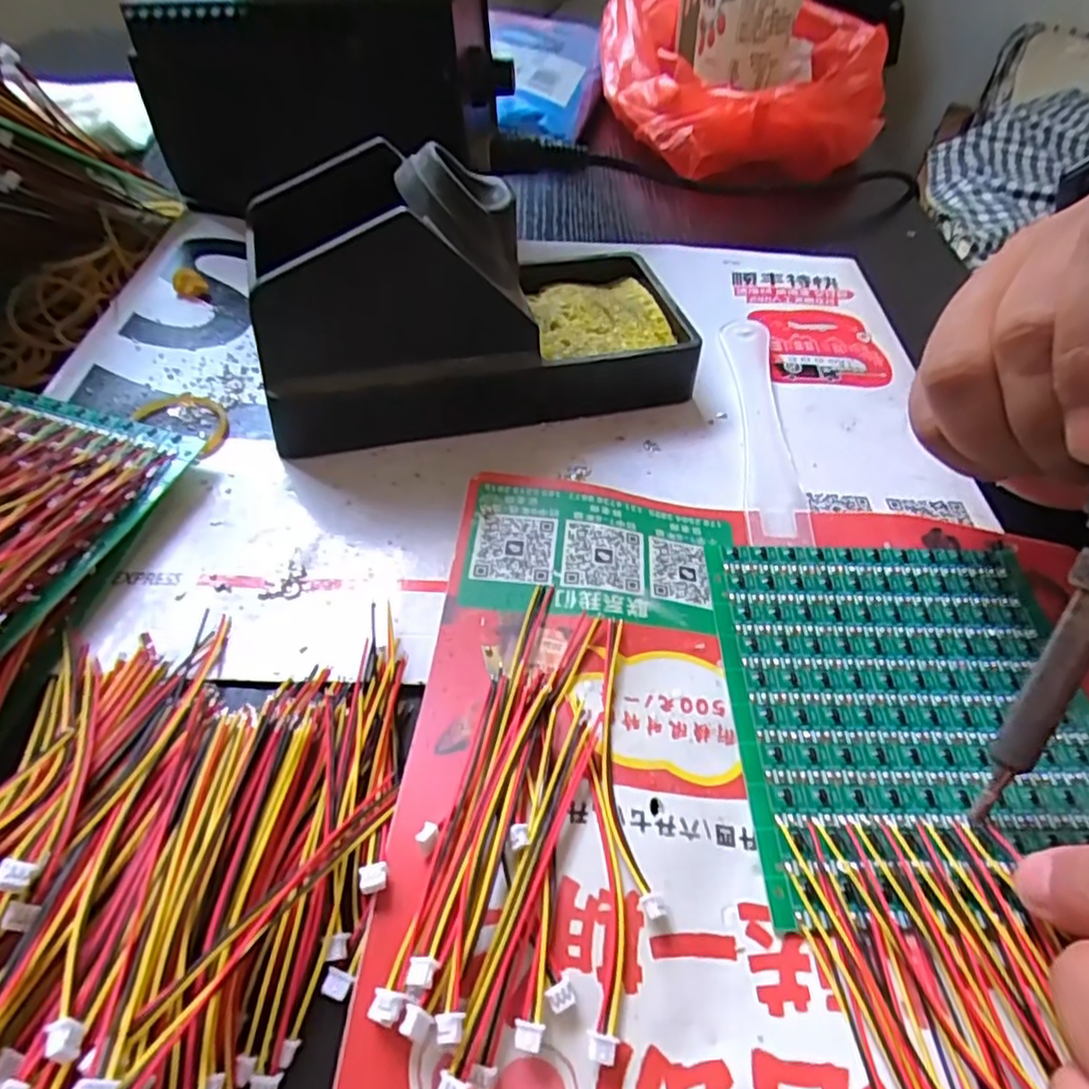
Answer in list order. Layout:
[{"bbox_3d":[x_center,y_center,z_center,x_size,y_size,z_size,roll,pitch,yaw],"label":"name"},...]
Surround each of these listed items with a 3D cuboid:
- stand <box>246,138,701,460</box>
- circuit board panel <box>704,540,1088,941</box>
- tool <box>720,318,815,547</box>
[{"bbox_3d":[-0.022,-0.090,0.230,0.145,0.073,0.067,-11,52,-13],"label":"stand"},{"bbox_3d":[0.094,0.040,0.172,0.091,0.004,0.100,1,53,-2],"label":"circuit board panel"},{"bbox_3d":[0.080,-0.048,0.246,0.020,0.004,0.123,7,49,0],"label":"tool"}]

